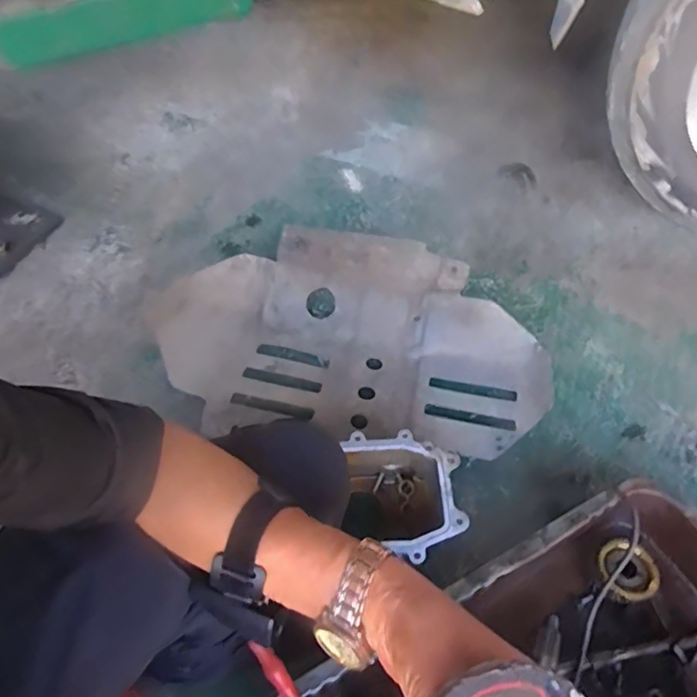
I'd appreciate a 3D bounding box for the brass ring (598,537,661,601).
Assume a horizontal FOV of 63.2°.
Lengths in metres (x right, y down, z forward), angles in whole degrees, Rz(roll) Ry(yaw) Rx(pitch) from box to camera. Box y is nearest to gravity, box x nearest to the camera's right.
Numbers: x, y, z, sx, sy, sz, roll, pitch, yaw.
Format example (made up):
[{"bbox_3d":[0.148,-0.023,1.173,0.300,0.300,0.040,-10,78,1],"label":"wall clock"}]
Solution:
[{"bbox_3d":[0.379,0.299,0.767,0.068,0.021,0.076,-30,78,1],"label":"brass ring"}]

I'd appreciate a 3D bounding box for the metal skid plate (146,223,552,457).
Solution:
[{"bbox_3d":[-0.003,-0.022,1.004,0.695,0.097,0.387,3,54,2],"label":"metal skid plate"}]

